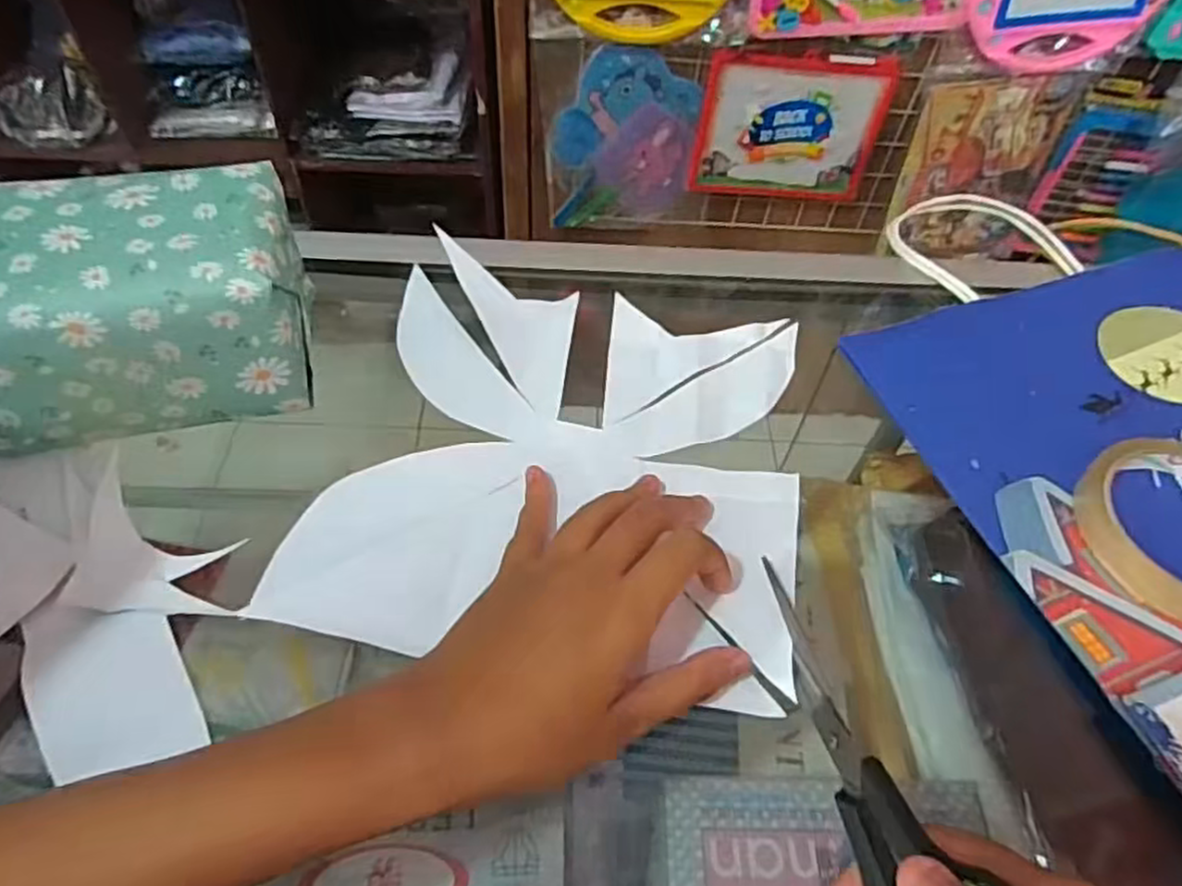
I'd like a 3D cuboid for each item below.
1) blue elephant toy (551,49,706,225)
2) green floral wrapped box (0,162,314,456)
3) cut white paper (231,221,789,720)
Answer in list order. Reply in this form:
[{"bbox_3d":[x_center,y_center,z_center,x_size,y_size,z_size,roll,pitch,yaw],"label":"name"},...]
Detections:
[{"bbox_3d":[0.053,-0.481,1.189,0.215,0.285,0.017,5,53,-1],"label":"blue elephant toy"},{"bbox_3d":[-0.201,-0.062,0.328,0.140,0.073,0.089,-7,54,-10],"label":"green floral wrapped box"},{"bbox_3d":[-0.010,0.001,0.345,0.208,0.019,0.209,10,53,3],"label":"cut white paper"}]

